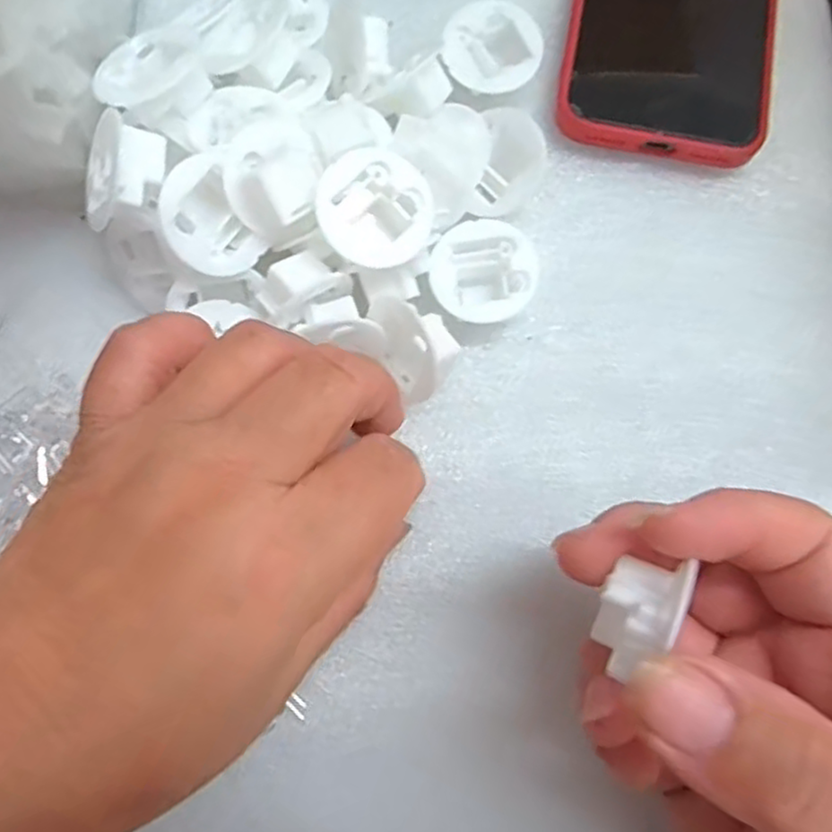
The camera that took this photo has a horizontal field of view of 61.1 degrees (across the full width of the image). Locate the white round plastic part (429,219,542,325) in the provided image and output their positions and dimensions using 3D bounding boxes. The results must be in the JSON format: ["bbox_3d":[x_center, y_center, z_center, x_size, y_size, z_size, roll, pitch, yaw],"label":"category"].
[{"bbox_3d":[0.021,-0.044,0.224,0.032,0.016,0.031,0,80,0],"label":"white round plastic part"}]

